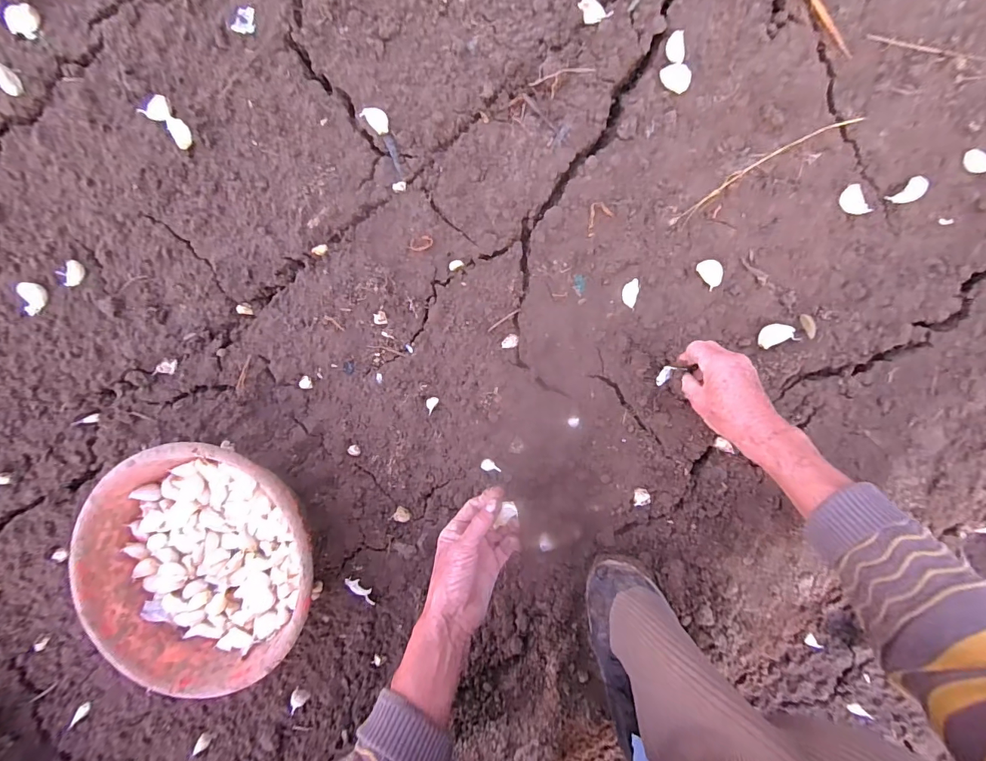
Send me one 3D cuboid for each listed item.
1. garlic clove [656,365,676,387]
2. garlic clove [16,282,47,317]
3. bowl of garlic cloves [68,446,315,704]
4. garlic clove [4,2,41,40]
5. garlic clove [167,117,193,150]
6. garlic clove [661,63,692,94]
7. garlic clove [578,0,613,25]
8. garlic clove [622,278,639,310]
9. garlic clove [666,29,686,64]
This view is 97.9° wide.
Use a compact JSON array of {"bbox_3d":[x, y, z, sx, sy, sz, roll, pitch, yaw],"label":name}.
[{"bbox_3d":[0.201,-0.006,0.503,0.010,0.010,0.028,33,103,0],"label":"garlic clove"},{"bbox_3d":[-0.578,-0.102,0.538,0.020,0.020,0.041,20,94,1],"label":"garlic clove"},{"bbox_3d":[-0.344,0.213,0.522,0.279,0.093,0.272,0,94,2],"label":"bowl of garlic cloves"},{"bbox_3d":[-0.546,-0.418,0.497,0.029,0.018,0.036,35,94,0],"label":"garlic clove"},{"bbox_3d":[-0.369,-0.293,0.508,0.020,0.012,0.034,-25,92,3],"label":"garlic clove"},{"bbox_3d":[0.205,-0.341,0.481,0.033,0.008,0.029,23,94,0],"label":"garlic clove"},{"bbox_3d":[0.112,-0.402,0.468,0.037,0.016,0.020,5,94,2],"label":"garlic clove"},{"bbox_3d":[0.166,-0.105,0.516,0.019,0.010,0.034,10,94,1],"label":"garlic clove"},{"bbox_3d":[0.205,-0.371,0.478,0.022,0.009,0.031,-4,93,2],"label":"garlic clove"}]

